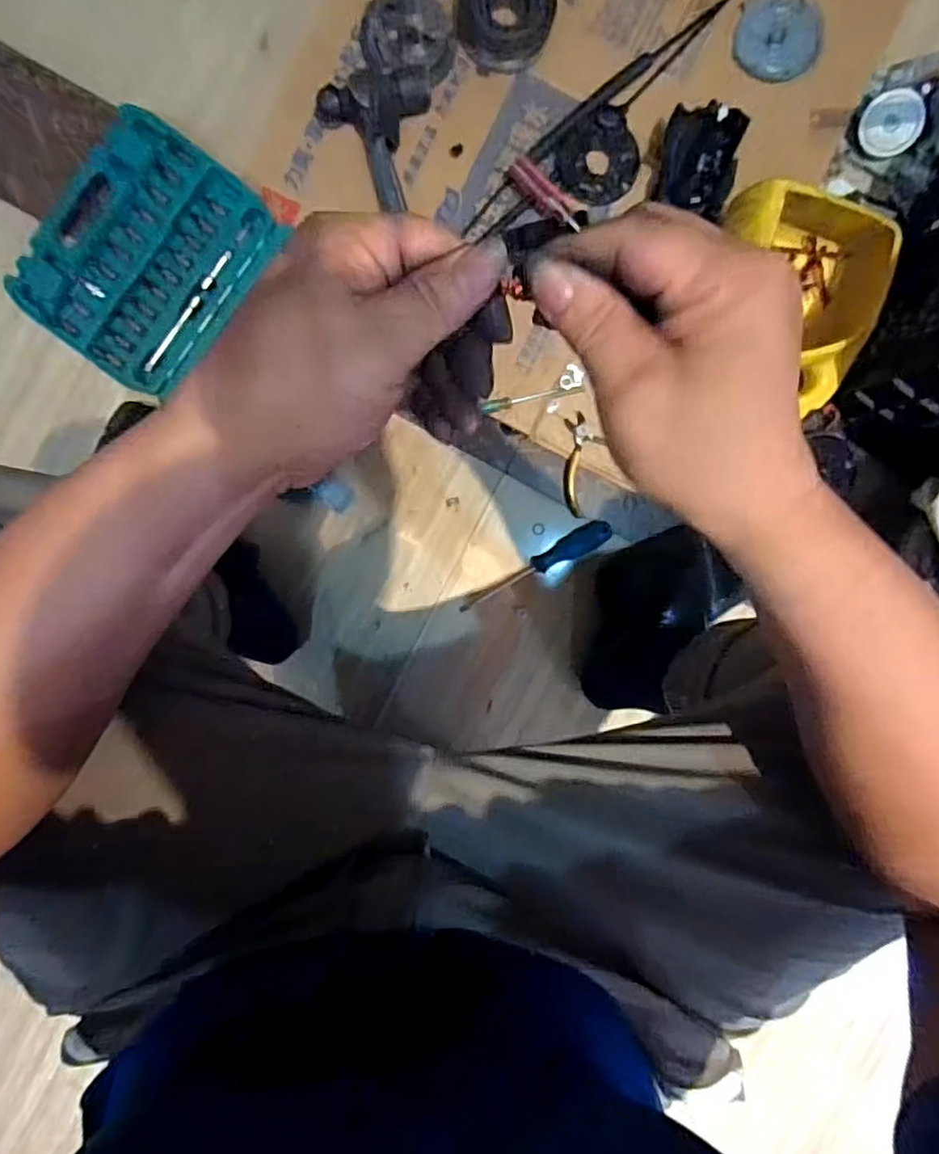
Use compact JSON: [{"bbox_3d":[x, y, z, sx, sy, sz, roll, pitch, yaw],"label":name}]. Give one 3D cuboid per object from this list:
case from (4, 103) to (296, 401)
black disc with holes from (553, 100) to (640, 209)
[{"bbox_3d":[-0.366,-0.359,0.692,0.231,0.030,0.250,37,89,0],"label":"case"},{"bbox_3d":[0.146,-0.475,0.702,0.109,0.015,0.092,-38,90,-1],"label":"black disc with holes"}]

